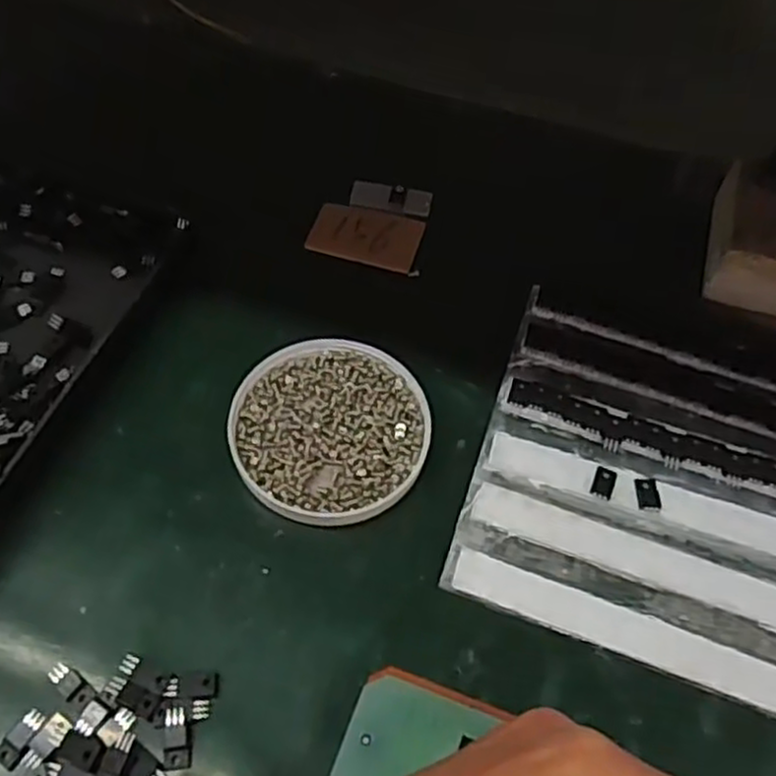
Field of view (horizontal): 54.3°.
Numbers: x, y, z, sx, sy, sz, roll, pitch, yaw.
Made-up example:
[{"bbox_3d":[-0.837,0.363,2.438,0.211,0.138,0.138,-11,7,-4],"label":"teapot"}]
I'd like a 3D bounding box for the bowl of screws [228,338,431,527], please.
[{"bbox_3d":[-0.029,0.019,0.383,0.094,0.011,0.099,1,58,-2],"label":"bowl of screws"}]

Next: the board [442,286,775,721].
[{"bbox_3d":[0.167,0.062,0.368,0.243,0.008,0.174,18,59,8],"label":"board"}]

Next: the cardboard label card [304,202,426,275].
[{"bbox_3d":[-0.013,-0.095,0.466,0.065,0.005,0.046,12,59,4],"label":"cardboard label card"}]

